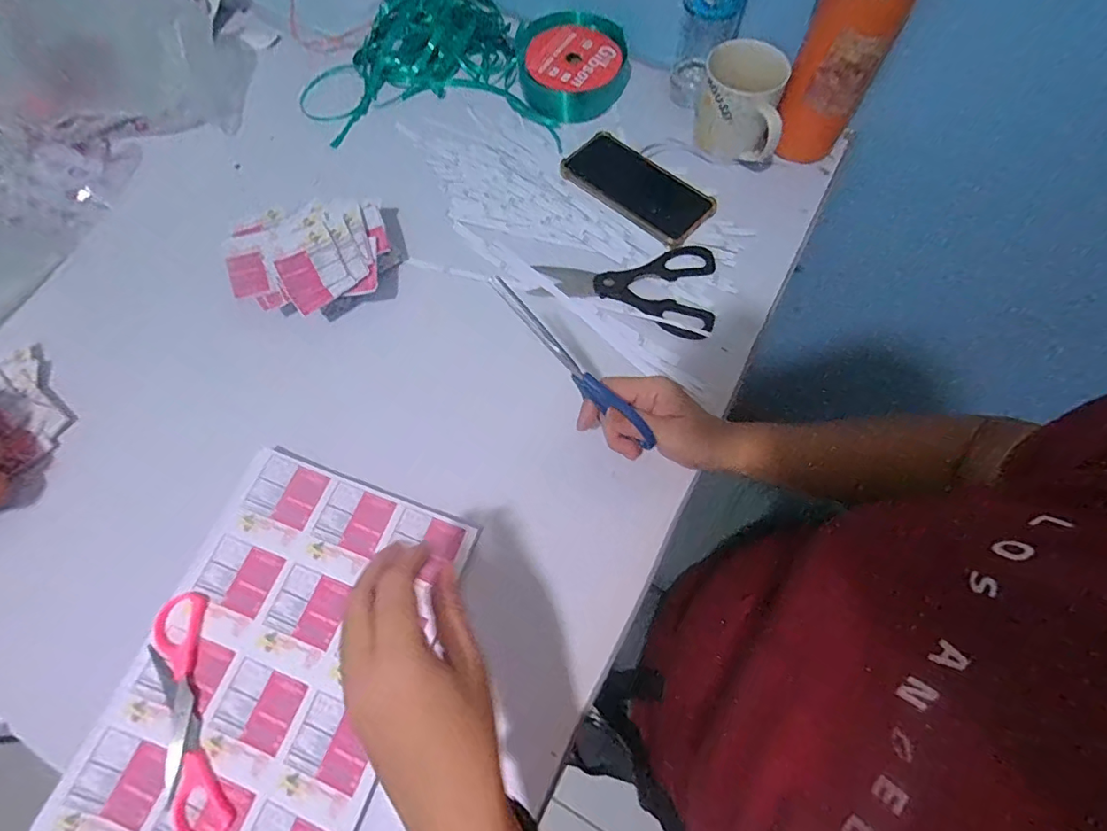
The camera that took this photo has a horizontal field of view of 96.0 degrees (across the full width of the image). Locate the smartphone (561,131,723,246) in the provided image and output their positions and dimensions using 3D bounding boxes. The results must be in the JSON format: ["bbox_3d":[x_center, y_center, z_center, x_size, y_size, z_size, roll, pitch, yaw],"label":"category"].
[{"bbox_3d":[0.092,-0.253,0.553,0.166,0.011,0.083,41,75,15],"label":"smartphone"}]

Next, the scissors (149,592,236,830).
[{"bbox_3d":[-0.273,0.221,0.372,0.042,0.007,0.168,-20,70,-6],"label":"scissors"}]

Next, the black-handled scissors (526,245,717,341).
[{"bbox_3d":[0.074,-0.140,0.511,0.180,0.009,0.103,13,70,6],"label":"black-handled scissors"}]

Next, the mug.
[{"bbox_3d":[0.202,-0.333,0.540,0.091,0.084,0.085,16,70,7],"label":"mug"}]

